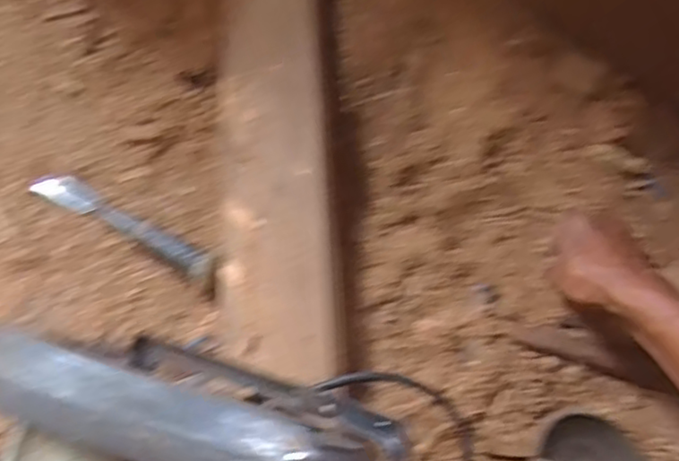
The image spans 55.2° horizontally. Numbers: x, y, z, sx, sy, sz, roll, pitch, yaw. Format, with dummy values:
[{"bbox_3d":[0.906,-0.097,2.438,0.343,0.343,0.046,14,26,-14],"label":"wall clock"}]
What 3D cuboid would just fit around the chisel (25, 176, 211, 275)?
[{"bbox_3d":[-0.229,-0.011,0.684,0.226,0.034,0.032,28,71,11],"label":"chisel"}]

